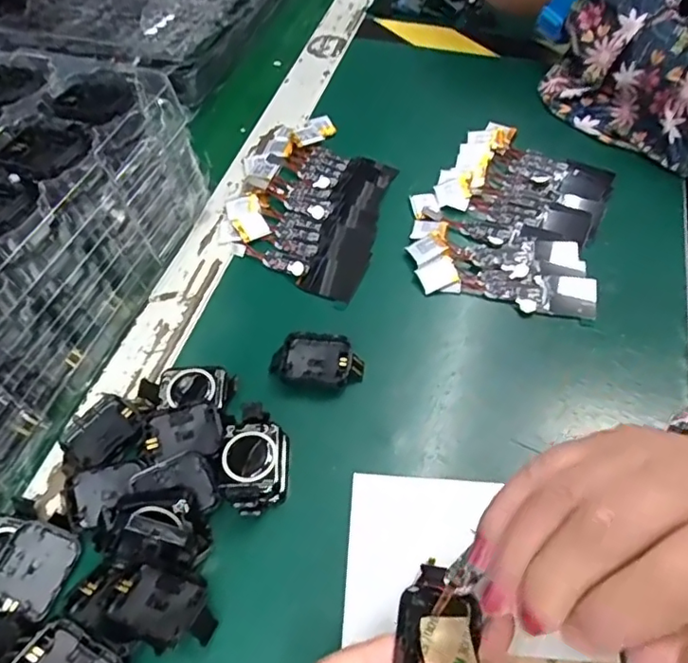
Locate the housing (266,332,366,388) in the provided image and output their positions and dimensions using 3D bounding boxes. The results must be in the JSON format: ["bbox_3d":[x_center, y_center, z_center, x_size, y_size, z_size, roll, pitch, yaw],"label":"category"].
[{"bbox_3d":[-0.016,0.017,0.341,0.055,0.012,0.031,3,57,3],"label":"housing"}]

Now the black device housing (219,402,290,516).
[{"bbox_3d":[-0.047,0.069,0.303,0.033,0.017,0.058,1,57,2],"label":"black device housing"}]

